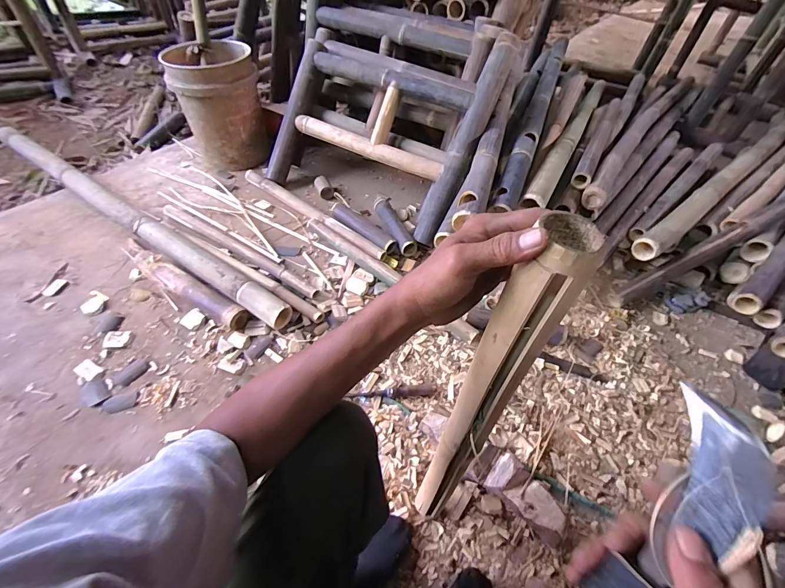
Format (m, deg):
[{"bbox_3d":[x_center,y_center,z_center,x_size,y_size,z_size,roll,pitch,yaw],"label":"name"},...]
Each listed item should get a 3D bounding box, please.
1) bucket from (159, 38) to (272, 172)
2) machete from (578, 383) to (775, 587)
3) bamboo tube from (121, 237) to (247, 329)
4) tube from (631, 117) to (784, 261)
[{"bbox_3d":[-0.652,-0.721,1.413,0.305,0.357,0.290,-17,55,-18],"label":"bucket"},{"bbox_3d":[0.169,0.181,0.244,0.047,0.037,0.236,35,89,21],"label":"machete"},{"bbox_3d":[-0.605,-0.040,1.029,0.512,0.056,0.066,29,54,17],"label":"bamboo tube"},{"bbox_3d":[1.282,-0.460,1.372,1.479,0.070,0.082,-31,60,-26],"label":"tube"}]

